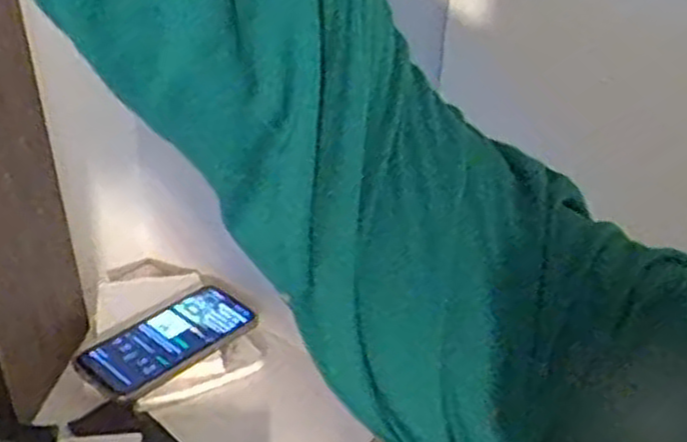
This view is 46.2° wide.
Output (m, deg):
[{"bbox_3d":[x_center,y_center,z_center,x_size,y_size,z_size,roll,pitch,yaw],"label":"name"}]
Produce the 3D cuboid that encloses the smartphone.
[{"bbox_3d":[-0.167,0.112,0.772,0.084,0.009,0.160,30,44,33],"label":"smartphone"}]

